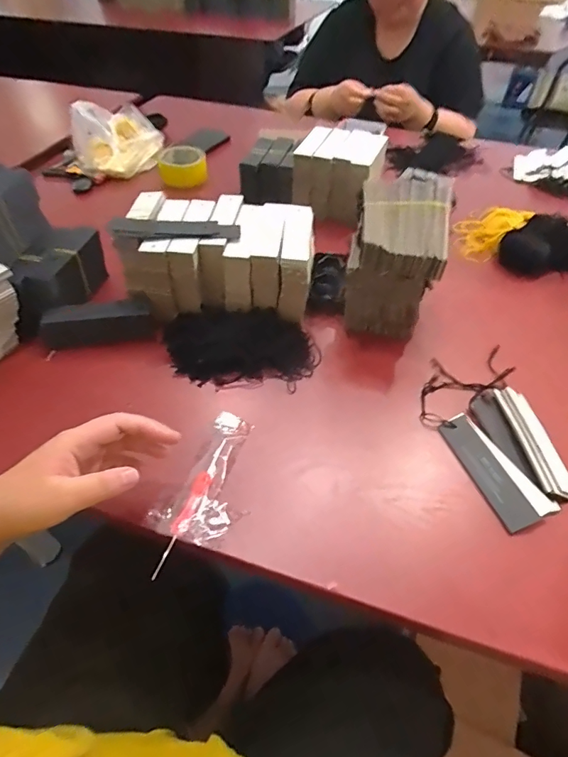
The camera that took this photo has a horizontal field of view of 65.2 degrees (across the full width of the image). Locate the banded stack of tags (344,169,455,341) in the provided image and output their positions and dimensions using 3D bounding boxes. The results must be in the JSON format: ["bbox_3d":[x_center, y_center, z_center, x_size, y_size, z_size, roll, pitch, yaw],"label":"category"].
[{"bbox_3d":[0.137,-0.144,0.556,0.108,0.161,0.124,11,49,10],"label":"banded stack of tags"}]

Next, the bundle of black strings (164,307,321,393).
[{"bbox_3d":[-0.056,-0.039,0.545,0.190,0.029,0.111,-1,48,-1],"label":"bundle of black strings"}]

